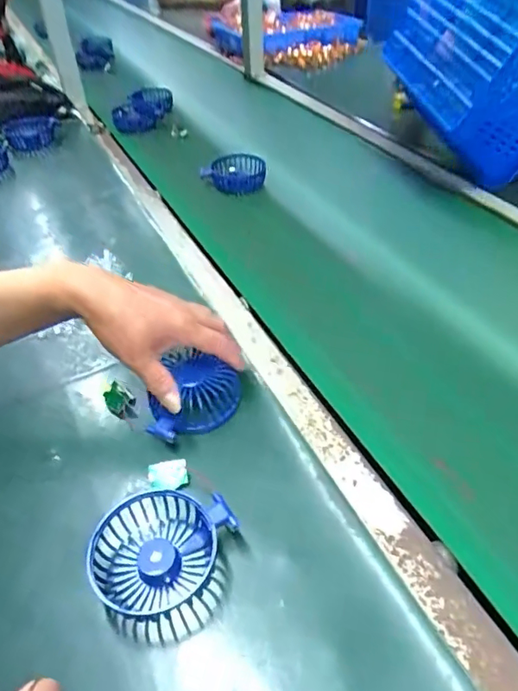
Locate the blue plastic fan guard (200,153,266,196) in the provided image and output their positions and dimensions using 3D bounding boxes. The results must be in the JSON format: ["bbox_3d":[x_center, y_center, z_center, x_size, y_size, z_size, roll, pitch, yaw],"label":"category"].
[{"bbox_3d":[-0.034,-0.285,0.839,0.104,0.037,0.083,19,48,23],"label":"blue plastic fan guard"}]

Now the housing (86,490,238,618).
[{"bbox_3d":[-0.075,0.147,0.382,0.074,0.033,0.097,27,51,29],"label":"housing"}]

